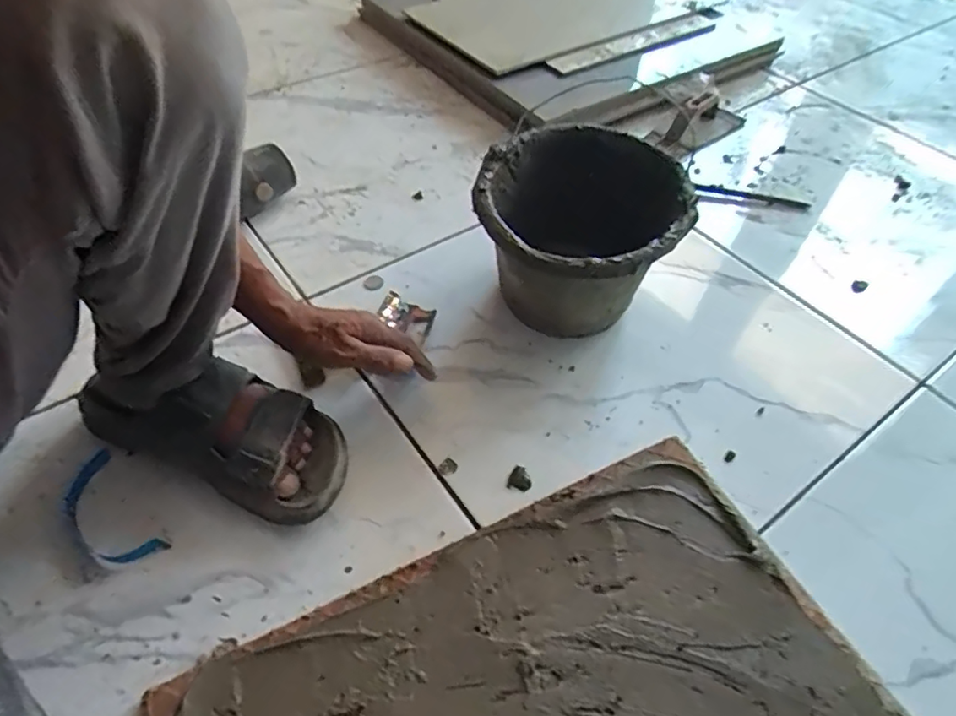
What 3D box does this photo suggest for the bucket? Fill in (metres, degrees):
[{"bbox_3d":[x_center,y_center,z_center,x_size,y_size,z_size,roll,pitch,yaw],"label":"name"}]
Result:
[{"bbox_3d":[0.107,-0.122,0.644,0.208,0.170,0.213,1,50,-2],"label":"bucket"}]

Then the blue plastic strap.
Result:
[{"bbox_3d":[-0.327,0.135,0.504,0.053,0.009,0.129,-35,59,-27],"label":"blue plastic strap"}]

